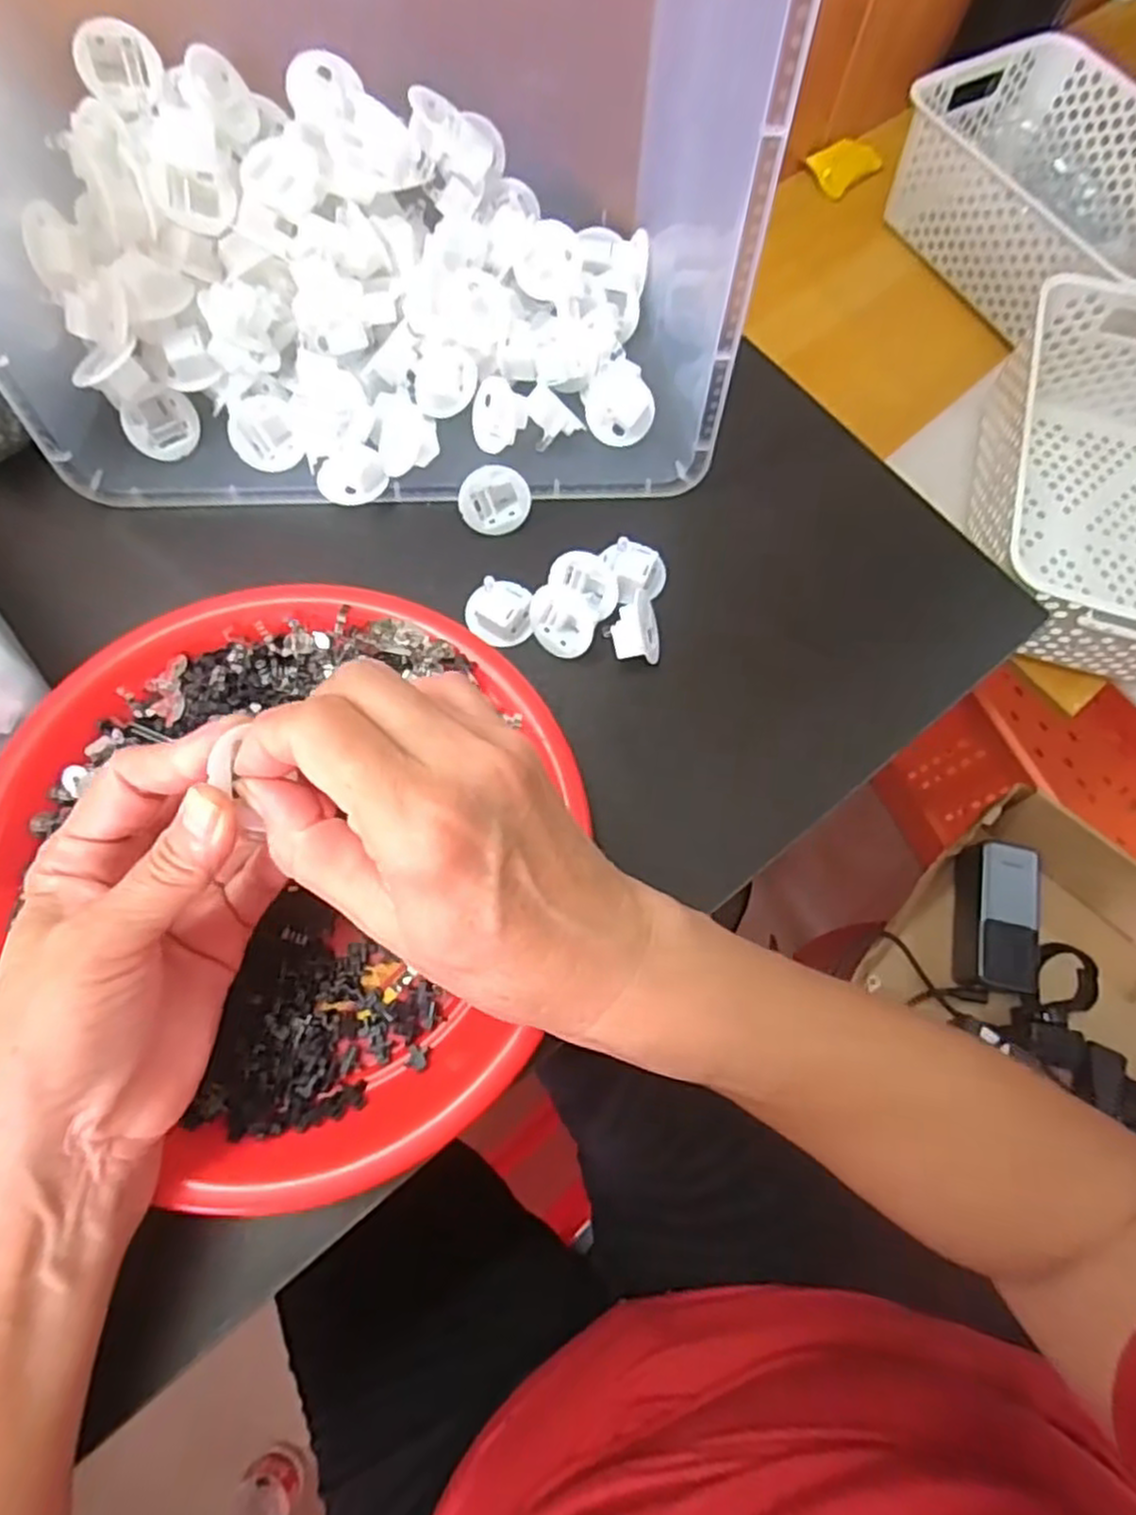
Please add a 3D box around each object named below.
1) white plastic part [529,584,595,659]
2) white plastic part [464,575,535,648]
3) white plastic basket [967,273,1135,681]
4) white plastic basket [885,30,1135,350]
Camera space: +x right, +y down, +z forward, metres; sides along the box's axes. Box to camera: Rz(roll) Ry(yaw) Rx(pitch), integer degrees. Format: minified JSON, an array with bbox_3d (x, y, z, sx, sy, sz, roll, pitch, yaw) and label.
[{"bbox_3d":[-0.003,-0.061,0.337,0.033,0.011,0.029,35,105,11],"label":"white plastic part"},{"bbox_3d":[-0.032,-0.067,0.342,0.030,0.013,0.030,1,72,-2],"label":"white plastic part"},{"bbox_3d":[0.457,-0.224,0.623,0.205,0.112,0.313,16,72,3],"label":"white plastic basket"},{"bbox_3d":[0.482,-0.541,0.734,0.220,0.107,0.316,-32,76,-12],"label":"white plastic basket"}]

